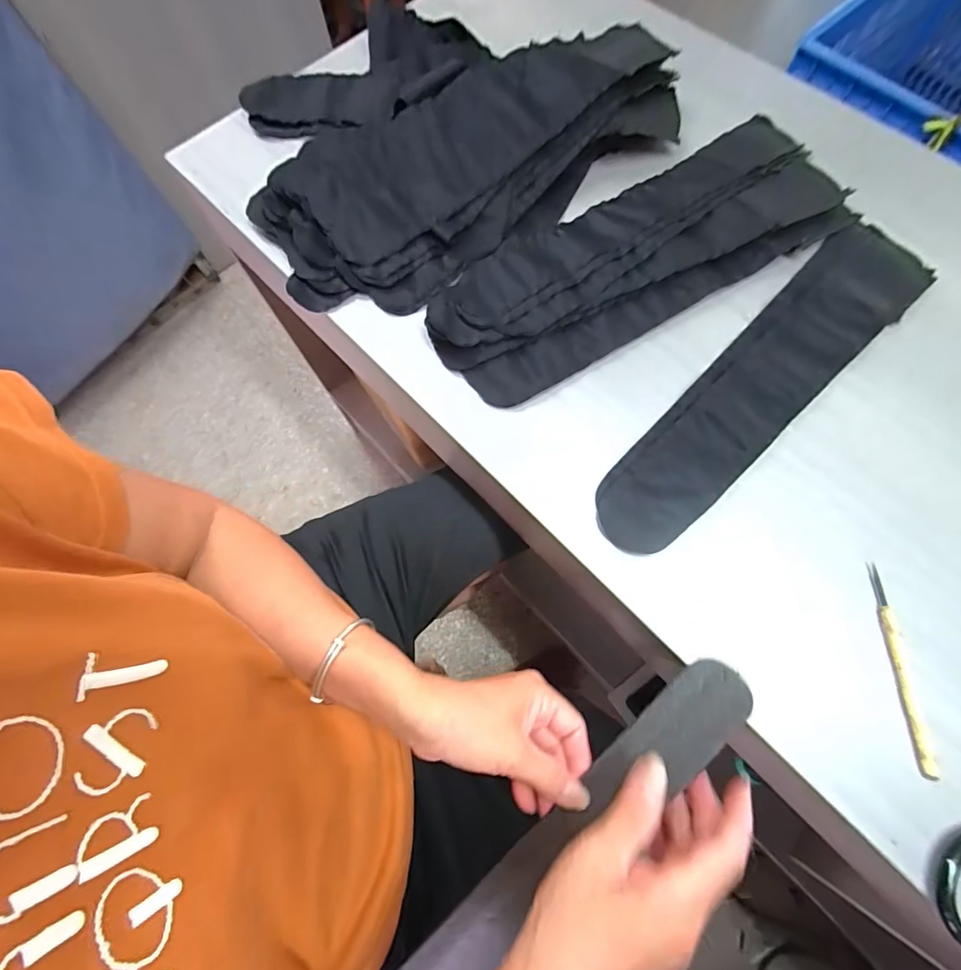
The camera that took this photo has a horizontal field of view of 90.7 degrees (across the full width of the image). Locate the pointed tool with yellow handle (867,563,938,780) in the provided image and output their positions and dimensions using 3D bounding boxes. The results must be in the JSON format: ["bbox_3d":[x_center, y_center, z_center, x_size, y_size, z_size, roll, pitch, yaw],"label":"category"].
[{"bbox_3d":[0.311,0.134,0.351,0.010,0.005,0.144,-2,71,1],"label":"pointed tool with yellow handle"}]

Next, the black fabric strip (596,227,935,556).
[{"bbox_3d":[0.259,-0.095,0.427,0.091,0.007,0.406,42,77,14],"label":"black fabric strip"}]

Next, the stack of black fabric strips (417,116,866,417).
[{"bbox_3d":[0.152,-0.232,0.466,0.428,0.029,0.158,-28,73,-8],"label":"stack of black fabric strips"}]

